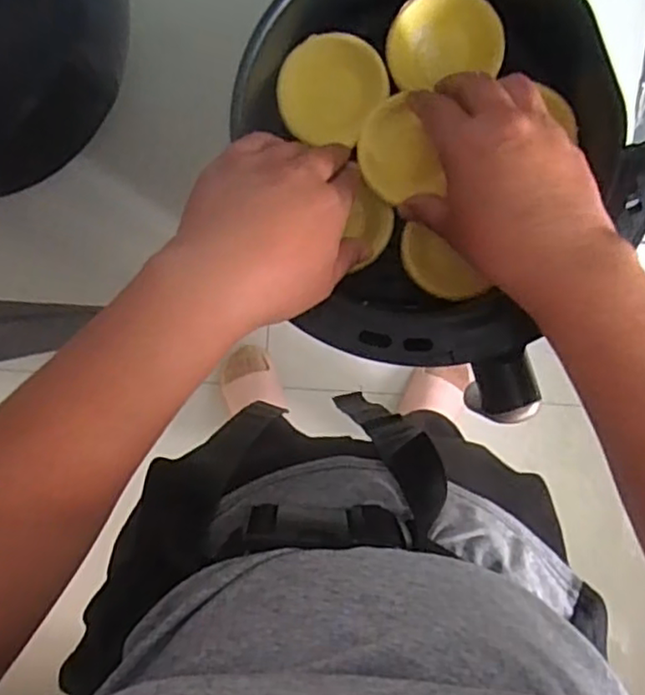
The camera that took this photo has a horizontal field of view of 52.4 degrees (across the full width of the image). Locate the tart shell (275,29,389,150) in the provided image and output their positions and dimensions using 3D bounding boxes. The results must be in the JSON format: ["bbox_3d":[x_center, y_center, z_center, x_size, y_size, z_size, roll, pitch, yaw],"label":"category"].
[{"bbox_3d":[0.006,-0.164,0.416,0.065,0.015,0.062,10,95,1],"label":"tart shell"}]

